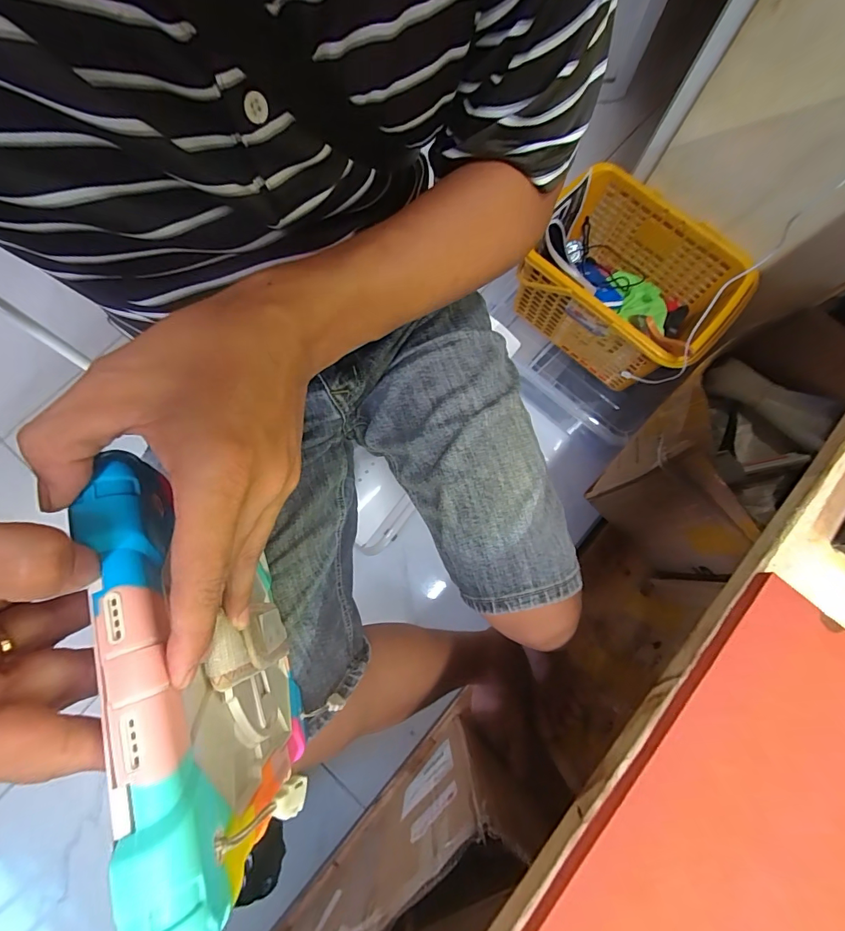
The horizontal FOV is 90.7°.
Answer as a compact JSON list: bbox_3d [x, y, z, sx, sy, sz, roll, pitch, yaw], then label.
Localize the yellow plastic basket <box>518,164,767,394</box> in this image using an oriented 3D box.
[{"bbox_3d":[0.380,-0.326,0.805,0.255,0.207,0.344,-40,81,-9],"label":"yellow plastic basket"}]

